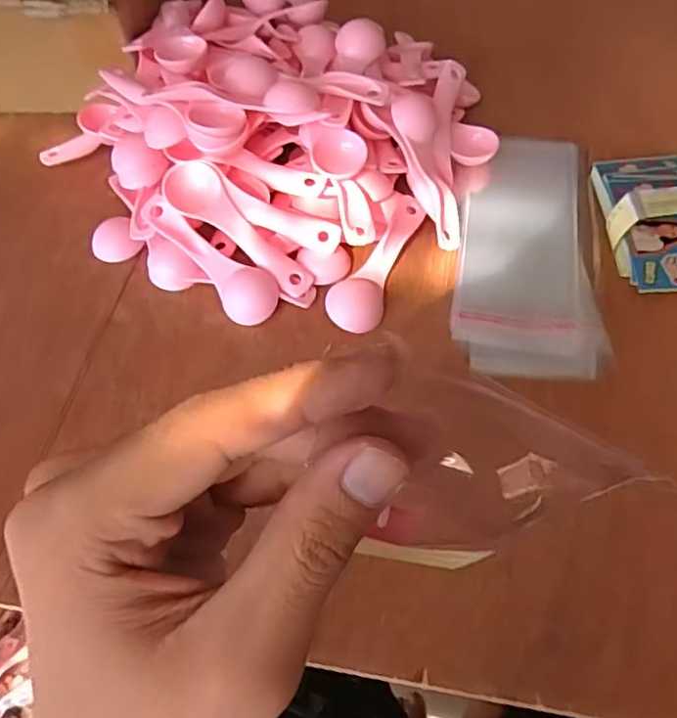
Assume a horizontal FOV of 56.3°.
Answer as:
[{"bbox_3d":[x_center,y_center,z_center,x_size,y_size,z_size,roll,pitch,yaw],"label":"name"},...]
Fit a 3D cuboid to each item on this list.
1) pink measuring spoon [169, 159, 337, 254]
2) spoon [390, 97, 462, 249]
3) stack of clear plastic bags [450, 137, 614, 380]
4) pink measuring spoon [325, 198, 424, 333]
[{"bbox_3d":[-0.054,-0.093,0.397,0.112,0.017,0.027,21,59,-1],"label":"pink measuring spoon"},{"bbox_3d":[0.060,-0.126,0.419,0.034,0.020,0.113,-12,78,-5],"label":"spoon"},{"bbox_3d":[0.123,-0.079,0.412,0.088,0.004,0.203,5,57,7],"label":"stack of clear plastic bags"},{"bbox_3d":[0.025,-0.063,0.403,0.031,0.011,0.110,18,60,14],"label":"pink measuring spoon"}]

